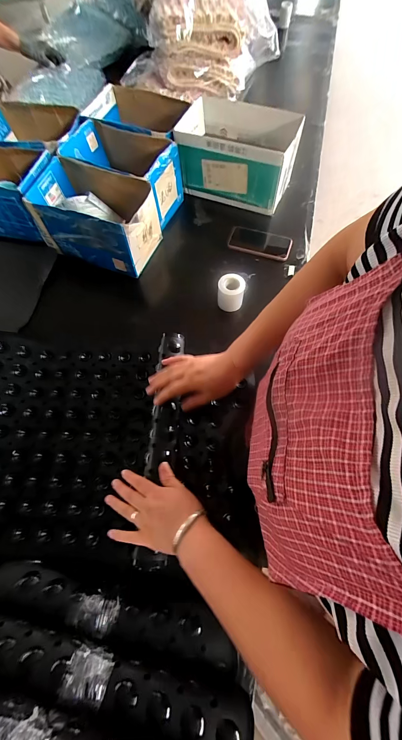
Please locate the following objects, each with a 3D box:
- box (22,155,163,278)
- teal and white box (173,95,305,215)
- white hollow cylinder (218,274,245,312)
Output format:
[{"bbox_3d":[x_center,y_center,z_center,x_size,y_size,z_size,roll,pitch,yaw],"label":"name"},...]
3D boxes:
[{"bbox_3d":[-0.259,-0.393,0.720,0.289,0.139,0.180,19,70,9],"label":"box"},{"bbox_3d":[0.097,-0.609,0.796,0.322,0.163,0.207,21,70,10],"label":"teal and white box"},{"bbox_3d":[0.071,-0.184,0.665,0.061,0.064,0.057,4,68,4],"label":"white hollow cylinder"}]

